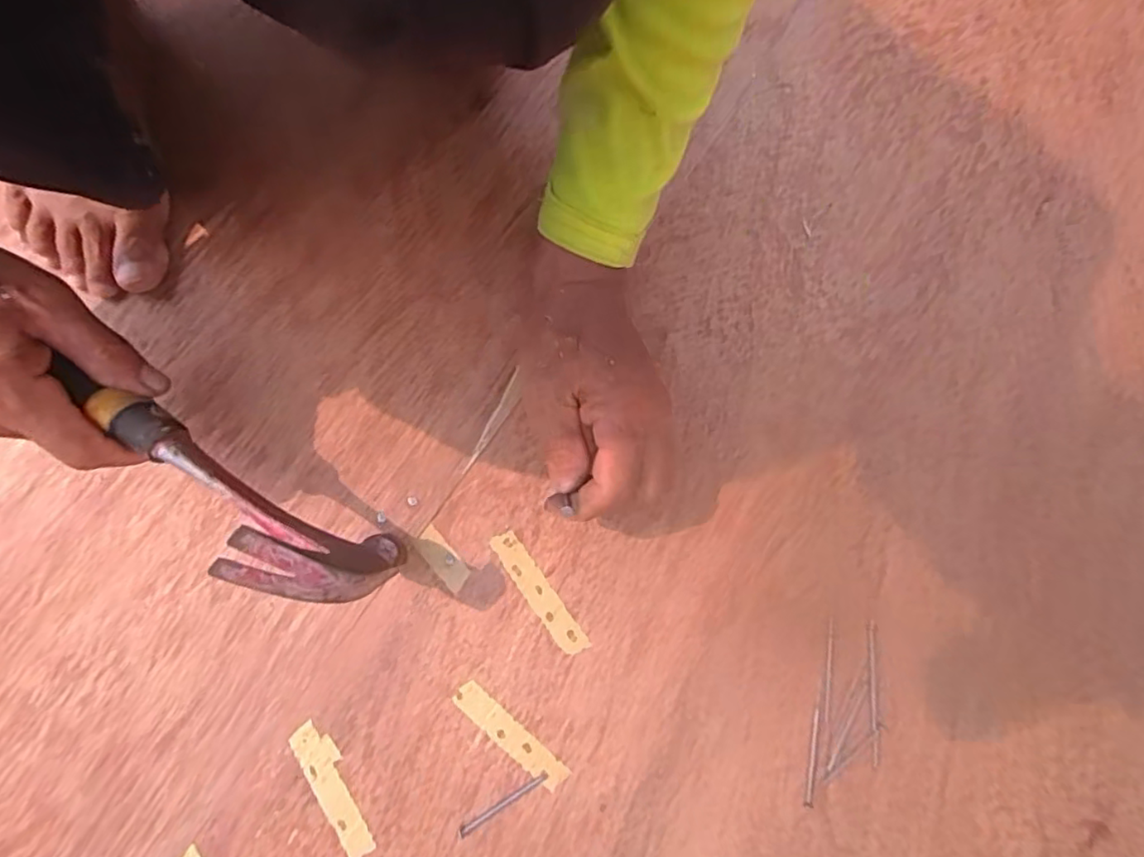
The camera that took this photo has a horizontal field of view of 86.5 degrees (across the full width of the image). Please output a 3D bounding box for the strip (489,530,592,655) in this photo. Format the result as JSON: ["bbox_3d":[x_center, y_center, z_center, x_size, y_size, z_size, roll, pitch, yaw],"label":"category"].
[{"bbox_3d":[-0.020,0.096,0.356,0.017,0.004,0.080,-34,82,-7],"label":"strip"}]

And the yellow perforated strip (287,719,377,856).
[{"bbox_3d":[-0.132,0.200,0.336,0.020,0.004,0.076,-30,81,-7],"label":"yellow perforated strip"}]

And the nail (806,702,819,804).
[{"bbox_3d":[0.136,0.186,0.343,0.005,0.004,0.052,8,79,0],"label":"nail"}]

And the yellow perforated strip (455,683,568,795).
[{"bbox_3d":[-0.035,0.173,0.341,0.075,0.004,0.016,39,81,6],"label":"yellow perforated strip"}]

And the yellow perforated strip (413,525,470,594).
[{"bbox_3d":[-0.077,0.077,0.358,0.016,0.004,0.039,-41,83,-8],"label":"yellow perforated strip"}]

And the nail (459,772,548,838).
[{"bbox_3d":[-0.038,0.207,0.335,0.055,0.004,0.004,-33,82,-7],"label":"nail"}]

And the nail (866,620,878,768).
[{"bbox_3d":[0.174,0.152,0.349,0.005,0.004,0.079,4,79,-1],"label":"nail"}]

